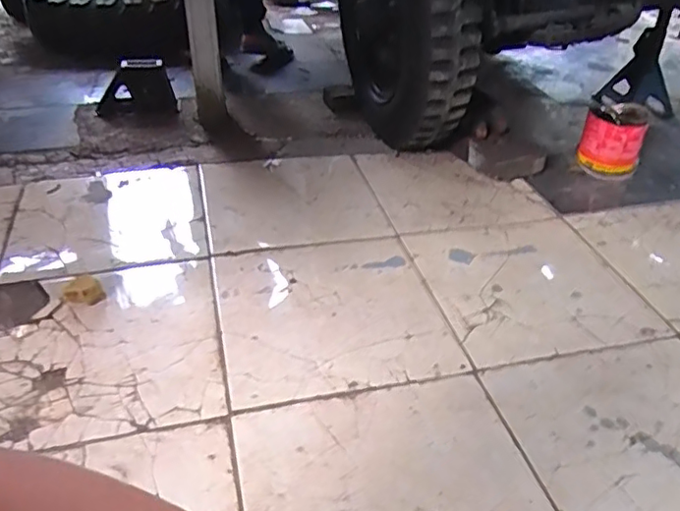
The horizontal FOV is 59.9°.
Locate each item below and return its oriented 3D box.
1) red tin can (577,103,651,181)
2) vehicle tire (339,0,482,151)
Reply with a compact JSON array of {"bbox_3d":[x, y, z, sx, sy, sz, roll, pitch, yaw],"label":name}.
[{"bbox_3d":[0.722,-0.309,1.565,0.151,0.147,0.165,17,39,21],"label":"red tin can"},{"bbox_3d":[0.148,-0.634,1.502,0.179,0.622,0.674,-6,37,-12],"label":"vehicle tire"}]

